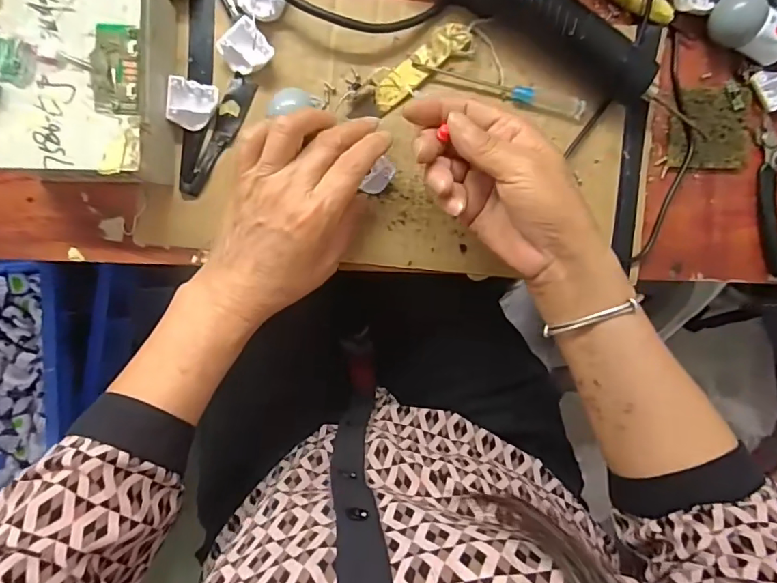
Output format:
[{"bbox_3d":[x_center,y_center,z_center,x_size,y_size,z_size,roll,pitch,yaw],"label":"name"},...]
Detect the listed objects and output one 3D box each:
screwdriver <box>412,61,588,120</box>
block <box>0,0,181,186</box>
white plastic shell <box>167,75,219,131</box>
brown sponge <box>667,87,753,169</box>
[{"bbox_3d":[0.082,-0.149,0.360,0.125,0.010,0.014,15,90,-5],"label":"screwdriver"},{"bbox_3d":[-0.192,-0.133,0.320,0.097,0.055,0.122,3,91,-5],"label":"block"},{"bbox_3d":[-0.133,-0.127,0.343,0.030,0.016,0.030,7,91,-5],"label":"white plastic shell"},{"bbox_3d":[0.243,-0.122,0.375,0.063,0.004,0.058,2,91,-5],"label":"brown sponge"}]

